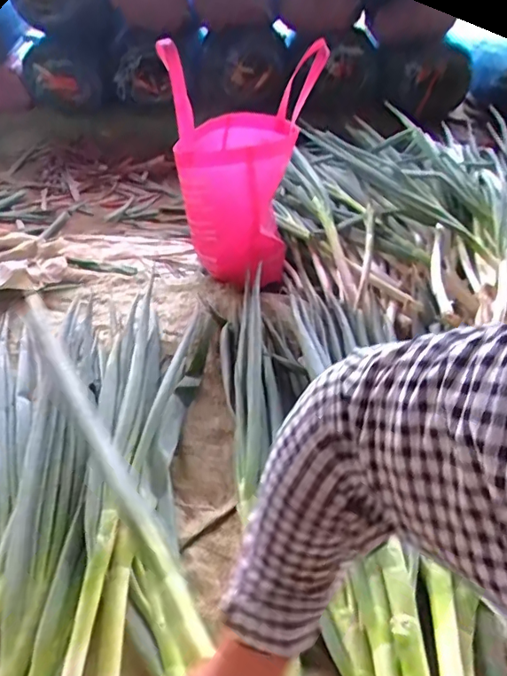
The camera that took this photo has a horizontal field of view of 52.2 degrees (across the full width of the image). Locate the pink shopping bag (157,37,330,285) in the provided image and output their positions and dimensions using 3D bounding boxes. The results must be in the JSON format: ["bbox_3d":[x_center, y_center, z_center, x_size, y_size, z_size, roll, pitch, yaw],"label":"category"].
[{"bbox_3d":[0.006,-0.351,1.068,0.215,0.392,0.302,29,45,27],"label":"pink shopping bag"}]

